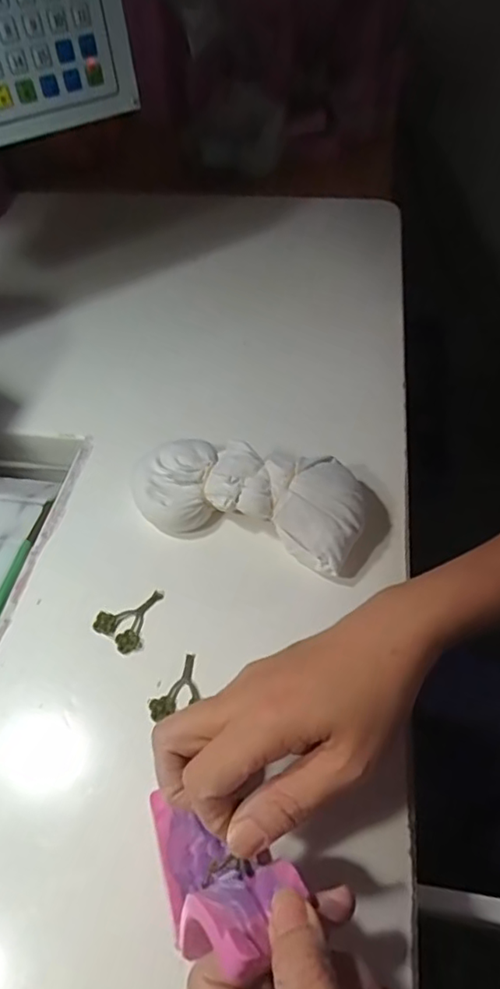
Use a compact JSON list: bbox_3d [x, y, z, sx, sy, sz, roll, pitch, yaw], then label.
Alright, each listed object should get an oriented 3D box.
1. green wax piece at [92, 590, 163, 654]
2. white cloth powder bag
[{"bbox_3d":[-0.080,0.078,0.366,0.033,0.005,0.043,13,54,14],"label":"green wax piece"},{"bbox_3d":[0.000,-0.001,0.397,0.155,0.049,0.072,15,54,15],"label":"white cloth powder bag"}]

